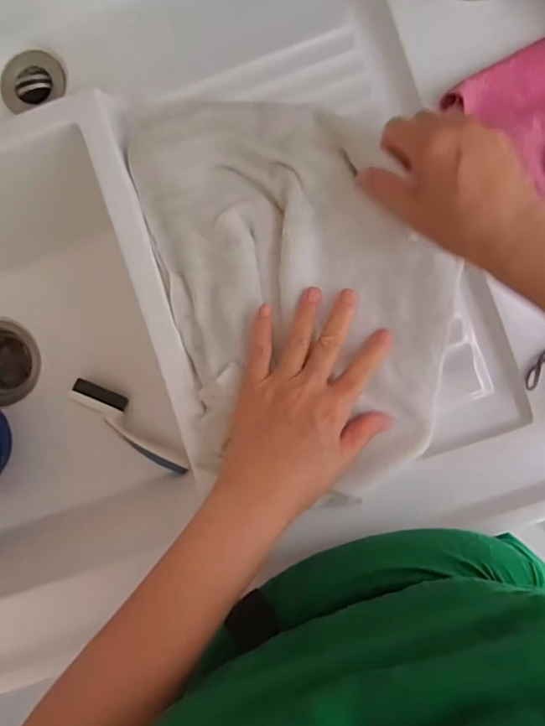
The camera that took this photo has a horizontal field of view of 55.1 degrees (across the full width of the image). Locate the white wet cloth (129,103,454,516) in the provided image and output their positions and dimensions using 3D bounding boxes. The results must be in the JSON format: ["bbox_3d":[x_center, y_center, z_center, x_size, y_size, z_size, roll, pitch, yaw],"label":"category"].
[{"bbox_3d":[0.026,-0.061,0.418,0.221,0.023,0.322,-15,89,4],"label":"white wet cloth"}]

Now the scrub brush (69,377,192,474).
[{"bbox_3d":[-0.170,0.078,0.634,0.166,0.031,0.032,43,92,2],"label":"scrub brush"}]

